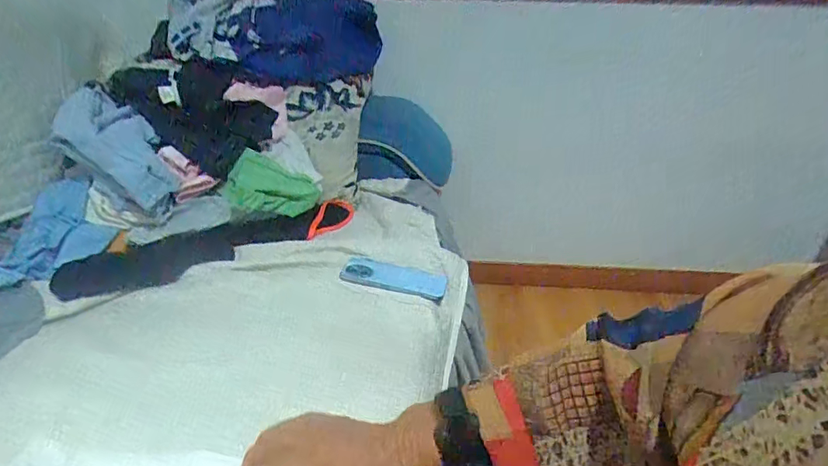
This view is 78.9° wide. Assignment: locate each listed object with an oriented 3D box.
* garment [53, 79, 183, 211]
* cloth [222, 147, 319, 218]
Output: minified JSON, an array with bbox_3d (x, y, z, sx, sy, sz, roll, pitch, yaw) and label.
[{"bbox_3d":[-0.538,-0.165,0.883,0.146,0.080,0.318,-21,55,-44],"label":"garment"},{"bbox_3d":[-0.260,-0.077,0.925,0.165,0.120,0.081,-4,24,-12],"label":"cloth"}]

